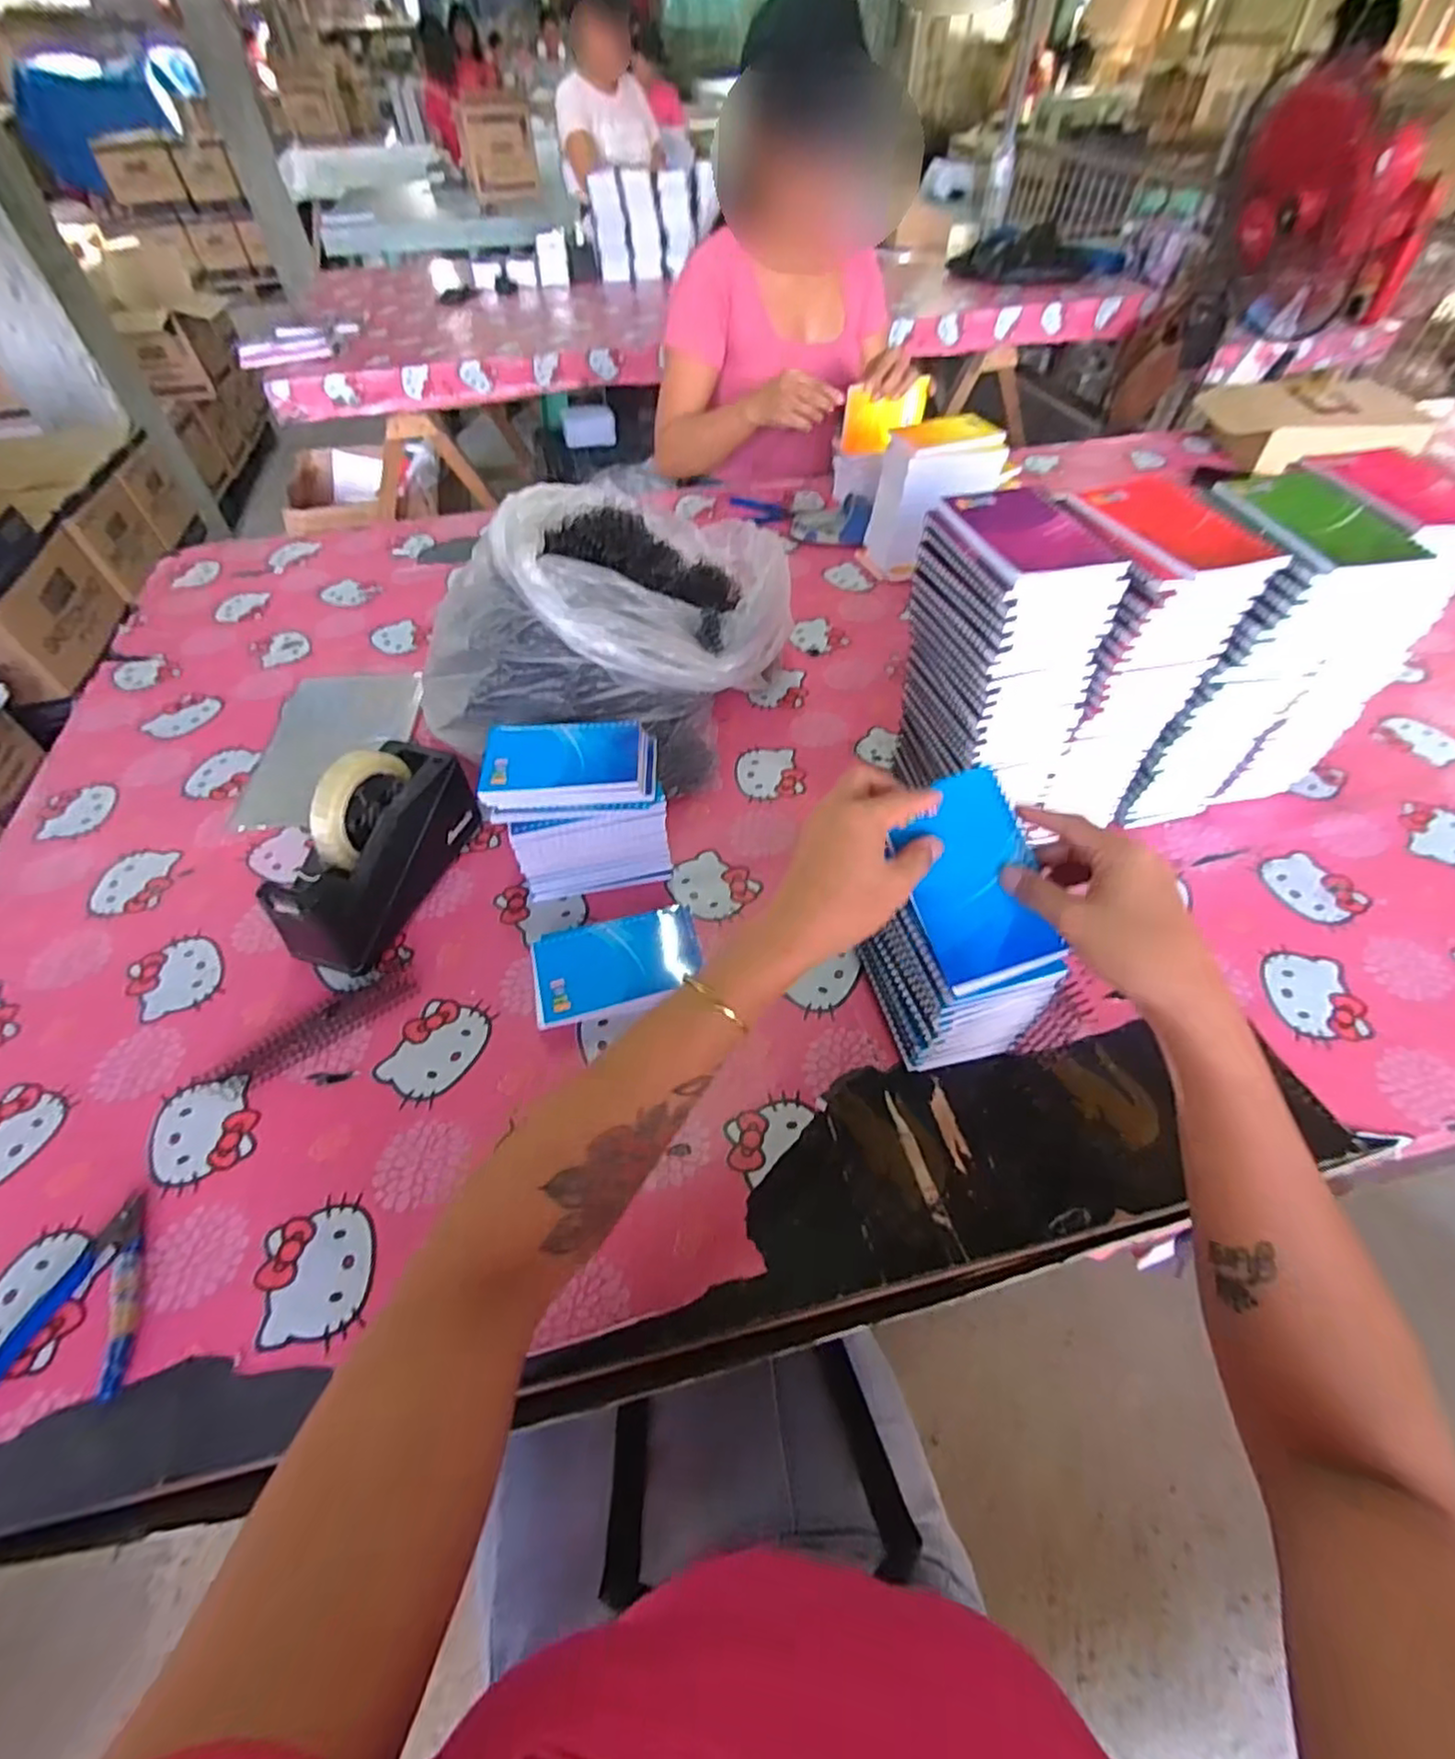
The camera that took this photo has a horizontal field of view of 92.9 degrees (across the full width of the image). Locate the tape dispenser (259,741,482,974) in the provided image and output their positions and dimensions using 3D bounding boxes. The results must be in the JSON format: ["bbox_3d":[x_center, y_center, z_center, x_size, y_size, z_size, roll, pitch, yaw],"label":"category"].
[{"bbox_3d":[-0.310,-0.029,0.610,0.071,0.128,0.200,13,52,13],"label":"tape dispenser"}]

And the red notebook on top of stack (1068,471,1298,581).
[{"bbox_3d":[0.320,-0.254,0.491,0.102,0.012,0.119,-11,53,-7],"label":"red notebook on top of stack"}]

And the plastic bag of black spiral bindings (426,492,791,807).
[{"bbox_3d":[-0.109,-0.281,0.745,0.328,0.227,0.356,8,53,8],"label":"plastic bag of black spiral bindings"}]

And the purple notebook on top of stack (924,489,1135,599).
[{"bbox_3d":[0.216,-0.247,0.501,0.092,0.016,0.124,-12,53,-8],"label":"purple notebook on top of stack"}]

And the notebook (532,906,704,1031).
[{"bbox_3d":[-0.091,0.068,0.568,0.134,0.010,0.086,-11,53,-1],"label":"notebook"}]

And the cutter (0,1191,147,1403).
[{"bbox_3d":[-0.423,0.277,0.439,0.089,0.008,0.120,-20,53,-14],"label":"cutter"}]

